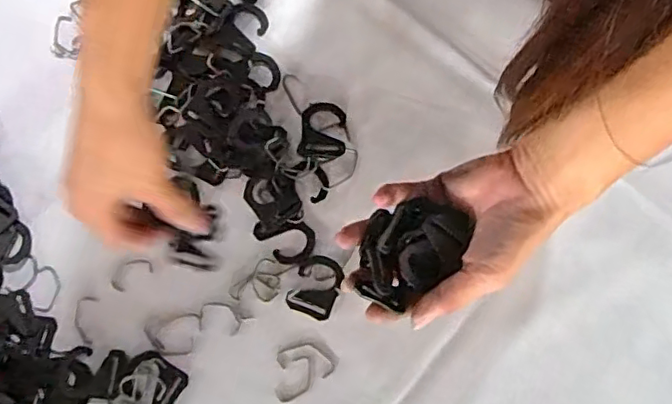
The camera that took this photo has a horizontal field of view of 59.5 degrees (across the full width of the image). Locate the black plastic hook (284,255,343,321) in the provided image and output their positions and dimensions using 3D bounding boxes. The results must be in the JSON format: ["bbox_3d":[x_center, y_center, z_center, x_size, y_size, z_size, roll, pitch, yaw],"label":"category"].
[{"bbox_3d":[-0.015,0.062,0.430,0.033,0.007,0.044,22,76,5],"label":"black plastic hook"}]

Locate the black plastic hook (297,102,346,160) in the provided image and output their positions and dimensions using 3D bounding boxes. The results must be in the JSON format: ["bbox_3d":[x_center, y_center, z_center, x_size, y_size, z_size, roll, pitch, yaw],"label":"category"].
[{"bbox_3d":[-0.011,-0.056,0.460,0.035,0.004,0.047,6,75,1],"label":"black plastic hook"}]

